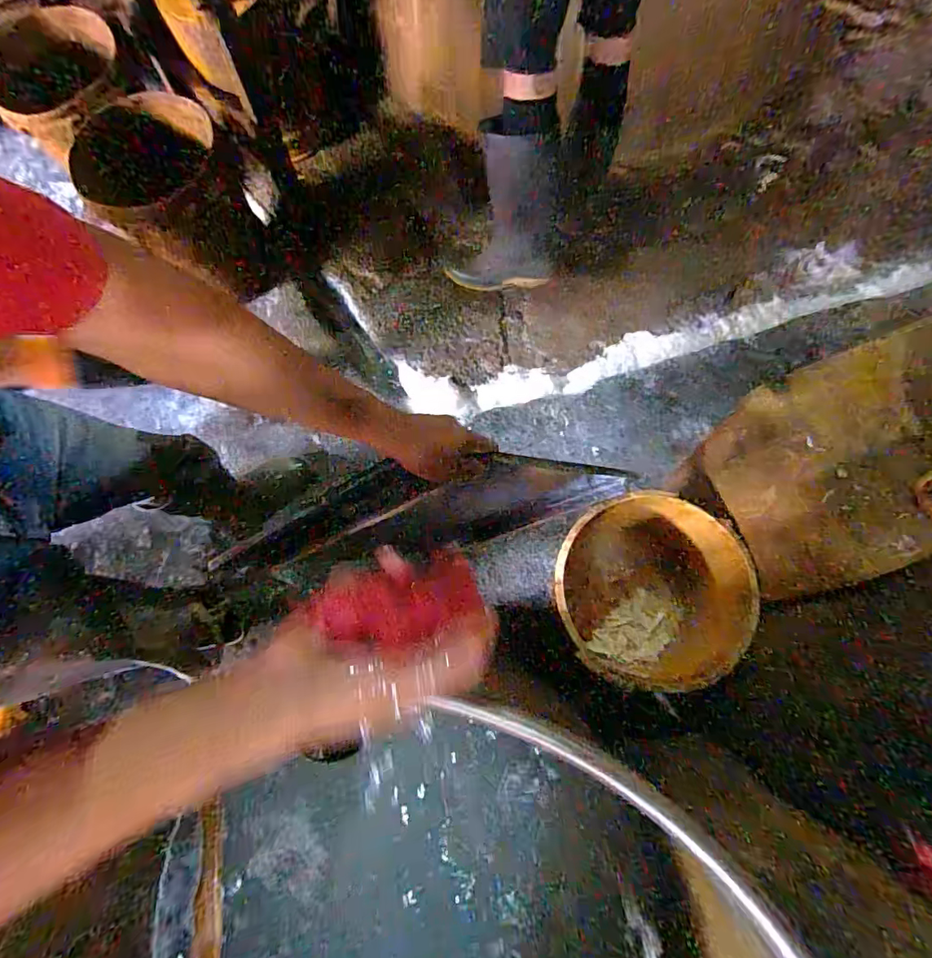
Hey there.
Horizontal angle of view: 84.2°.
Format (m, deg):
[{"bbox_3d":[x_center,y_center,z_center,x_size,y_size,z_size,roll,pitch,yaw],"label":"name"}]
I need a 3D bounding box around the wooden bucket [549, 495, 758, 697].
[{"bbox_3d":[0.326,0.208,0.969,0.287,0.305,0.315,0,76,1],"label":"wooden bucket"}]

